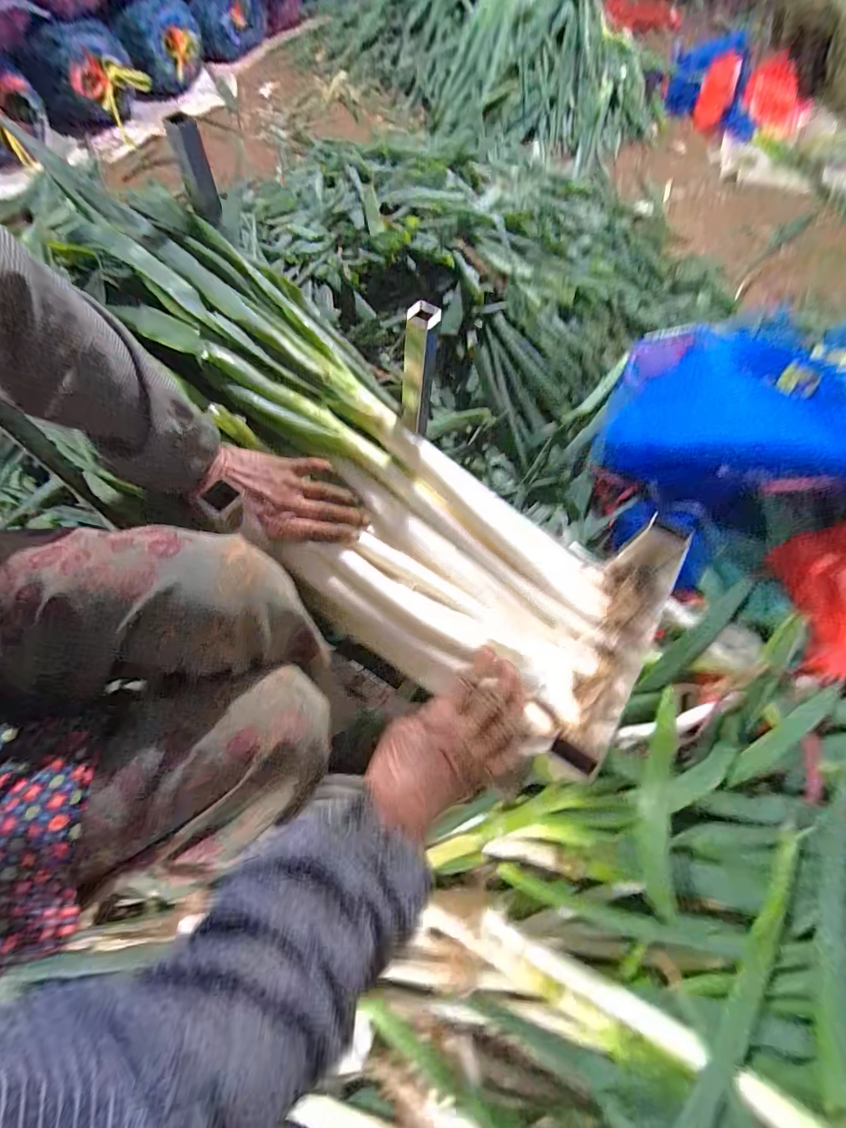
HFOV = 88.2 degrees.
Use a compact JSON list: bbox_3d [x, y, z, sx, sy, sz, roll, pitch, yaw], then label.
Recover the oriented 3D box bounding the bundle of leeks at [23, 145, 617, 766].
[{"bbox_3d":[-0.097,-0.125,0.485,0.721,0.111,0.236,46,71,0],"label":"bundle of leeks"}]

